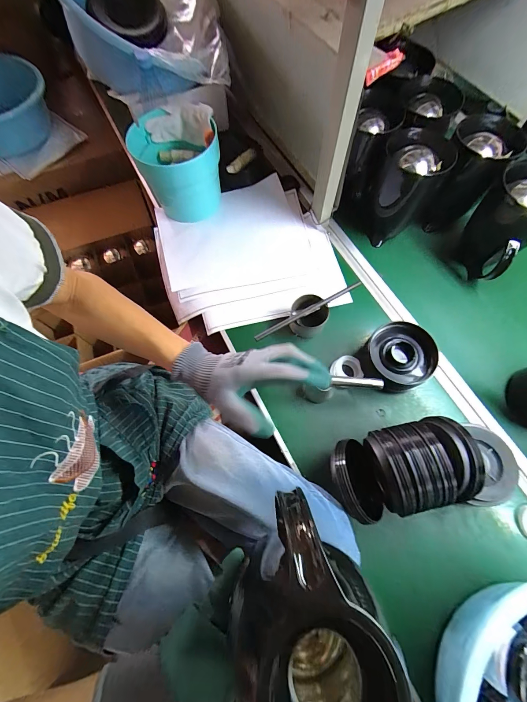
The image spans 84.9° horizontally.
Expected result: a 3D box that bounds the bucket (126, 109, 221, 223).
[{"bbox_3d":[-0.199,-0.435,0.688,0.176,0.151,0.189,0,69,0],"label":"bucket"}]

